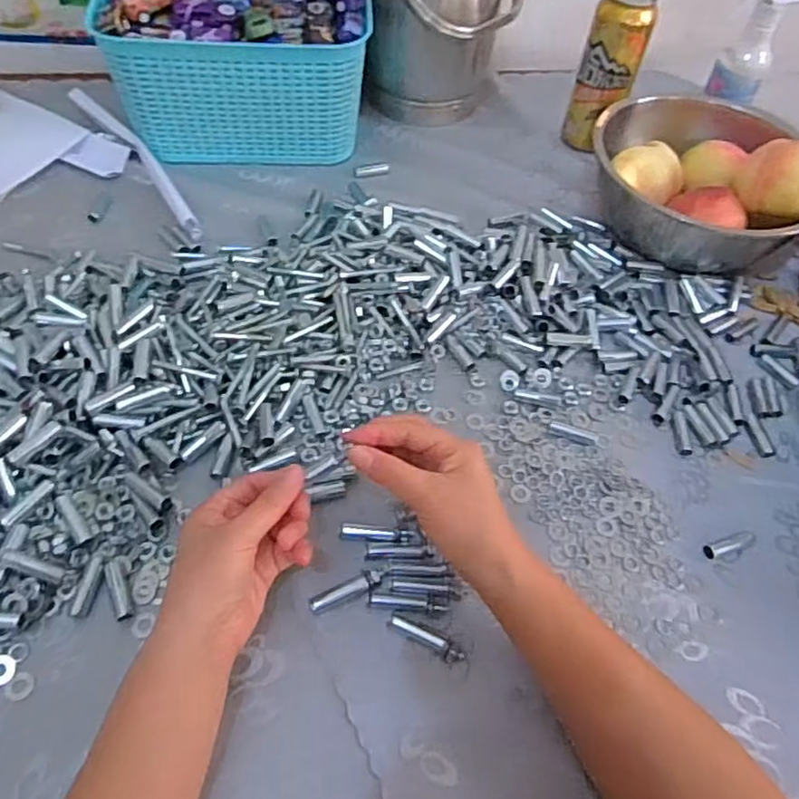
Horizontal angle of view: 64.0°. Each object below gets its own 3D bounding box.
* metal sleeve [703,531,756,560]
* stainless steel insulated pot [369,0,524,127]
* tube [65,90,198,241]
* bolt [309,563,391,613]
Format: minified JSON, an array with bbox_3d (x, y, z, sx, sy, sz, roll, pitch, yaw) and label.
[{"bbox_3d":[0.249,0.109,0.481,0.042,0.009,0.012,-14,56,-15],"label":"metal sleeve"},{"bbox_3d":[0.045,-0.451,0.739,0.134,0.240,0.143,32,57,17],"label":"stainless steel insulated pot"},{"bbox_3d":[-0.285,-0.266,0.690,0.028,0.020,0.296,-30,62,-24],"label":"tube"},{"bbox_3d":[-0.032,0.128,0.438,0.061,0.007,0.013,-22,58,-19],"label":"bolt"}]

